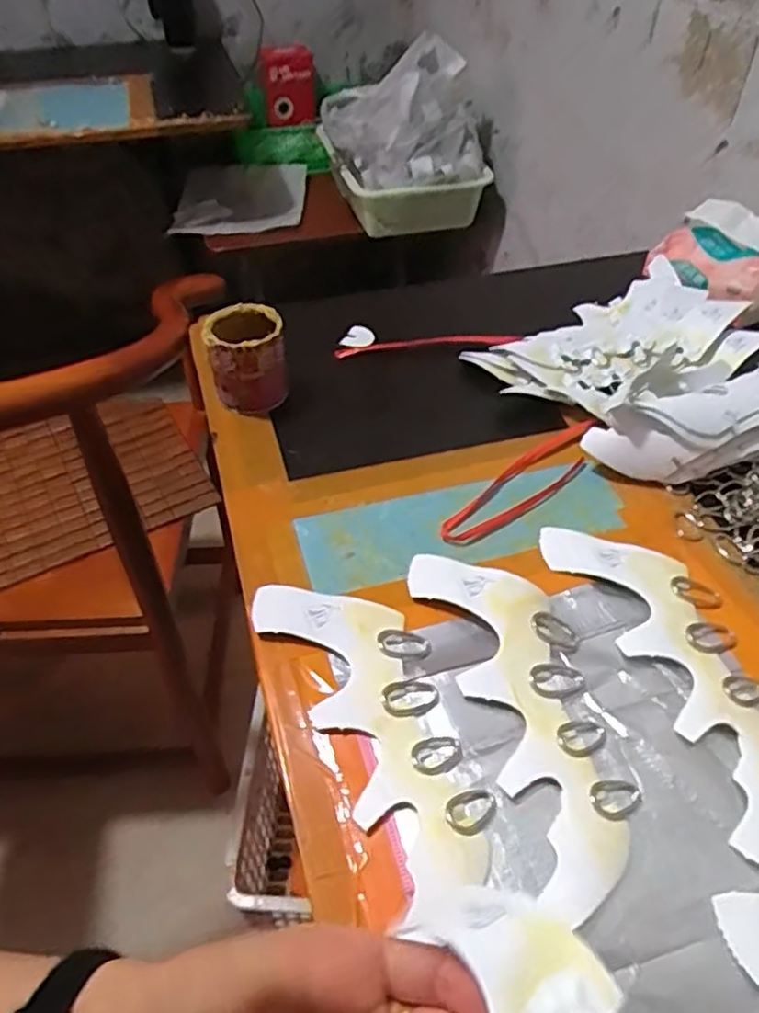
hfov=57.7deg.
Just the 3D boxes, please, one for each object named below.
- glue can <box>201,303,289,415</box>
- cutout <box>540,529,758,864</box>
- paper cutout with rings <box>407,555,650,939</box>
[{"bbox_3d":[-0.115,-0.127,0.603,0.062,0.079,0.066,-1,46,1],"label":"glue can"},{"bbox_3d":[0.190,0.091,0.427,0.086,0.009,0.226,-14,47,-12],"label":"cutout"},{"bbox_3d":[0.085,0.110,0.404,0.083,0.015,0.228,-9,46,-7],"label":"paper cutout with rings"}]

